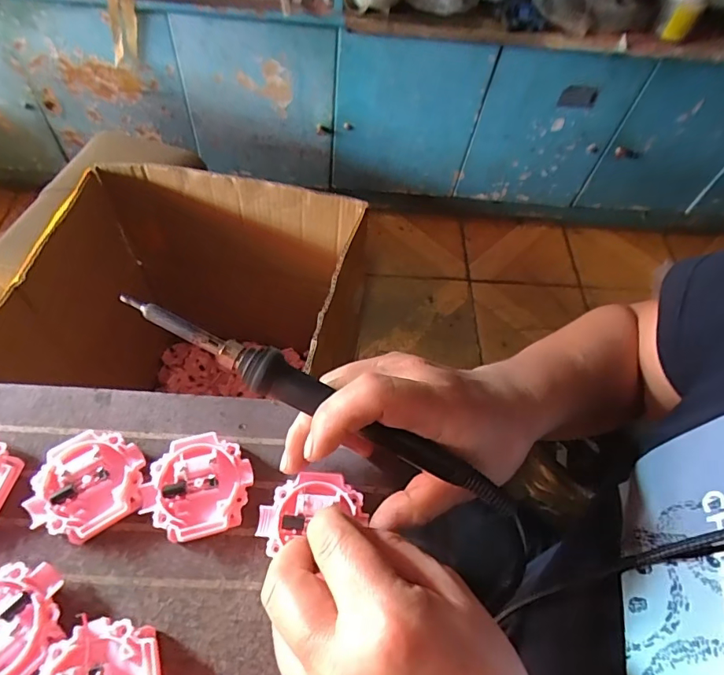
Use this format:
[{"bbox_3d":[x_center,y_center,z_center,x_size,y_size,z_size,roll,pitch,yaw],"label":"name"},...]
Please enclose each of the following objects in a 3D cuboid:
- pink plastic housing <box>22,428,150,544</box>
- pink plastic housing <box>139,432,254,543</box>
[{"bbox_3d":[-0.143,0.078,0.247,0.051,0.016,0.053,-1,58,-6],"label":"pink plastic housing"},{"bbox_3d":[-0.087,0.080,0.251,0.054,0.015,0.051,-12,59,-12],"label":"pink plastic housing"}]

